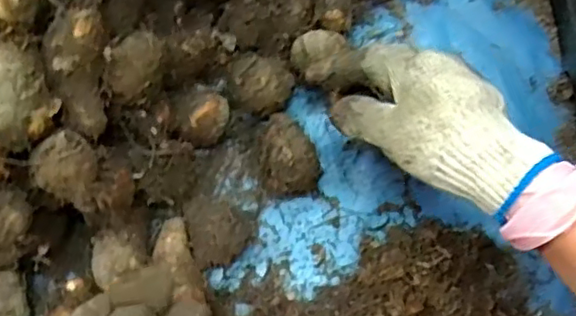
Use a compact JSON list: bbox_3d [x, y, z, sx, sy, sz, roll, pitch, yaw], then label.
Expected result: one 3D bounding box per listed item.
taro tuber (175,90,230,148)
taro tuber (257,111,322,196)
[{"bbox_3d":[-0.066,-0.028,0.484,0.041,0.039,0.038,0,71,-1],"label":"taro tuber"},{"bbox_3d":[-0.001,-0.002,0.477,0.043,0.043,0.061,-13,72,-5],"label":"taro tuber"}]

